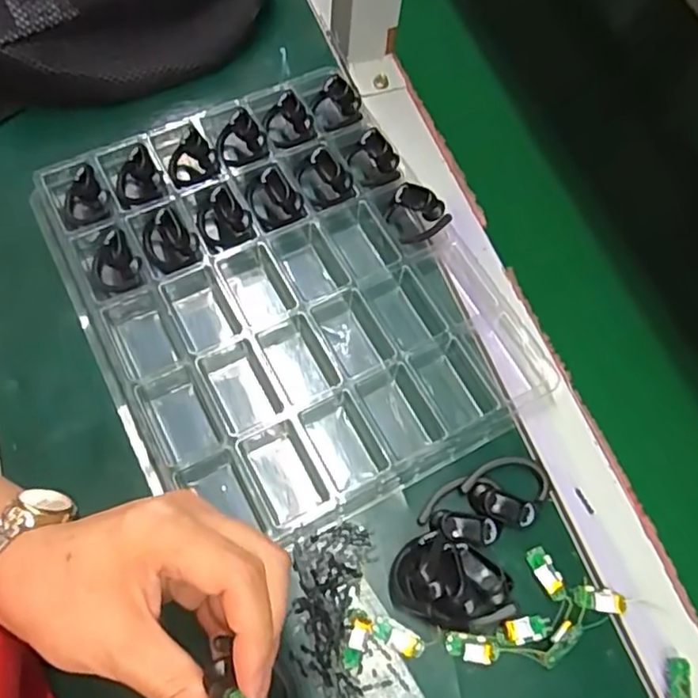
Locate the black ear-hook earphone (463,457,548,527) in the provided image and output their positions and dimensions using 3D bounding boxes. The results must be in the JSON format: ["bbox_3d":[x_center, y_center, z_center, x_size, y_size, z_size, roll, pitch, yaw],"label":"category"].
[{"bbox_3d":[0.091,0.082,0.358,0.048,0.011,0.036,6,66,1],"label":"black ear-hook earphone"}]

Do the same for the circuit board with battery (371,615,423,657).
[{"bbox_3d":[0.026,0.152,0.328,0.029,0.005,0.012,24,67,9],"label":"circuit board with battery"}]

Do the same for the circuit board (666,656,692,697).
[{"bbox_3d":[0.171,0.175,0.321,0.011,0.004,0.028,10,66,3],"label":"circuit board"}]

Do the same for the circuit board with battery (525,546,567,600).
[{"bbox_3d":[0.110,0.124,0.344,0.013,0.004,0.028,-22,68,-11],"label":"circuit board with battery"}]

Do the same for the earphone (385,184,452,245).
[{"bbox_3d":[0.044,-0.087,0.415,0.042,0.038,0.028,37,70,14],"label":"earphone"}]

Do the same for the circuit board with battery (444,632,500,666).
[{"bbox_3d":[0.065,0.158,0.326,0.029,0.005,0.013,11,66,3],"label":"circuit board with battery"}]

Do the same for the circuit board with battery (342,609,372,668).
[{"bbox_3d":[0.004,0.152,0.326,0.010,0.007,0.028,20,67,7],"label":"circuit board with battery"}]

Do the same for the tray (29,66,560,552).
[{"bbox_3d":[-0.042,-0.041,0.393,0.237,0.040,0.290,-26,69,-13],"label":"tray"}]

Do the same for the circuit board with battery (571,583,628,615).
[{"bbox_3d":[0.138,0.137,0.340,0.028,0.004,0.013,14,66,5],"label":"circuit board with battery"}]

